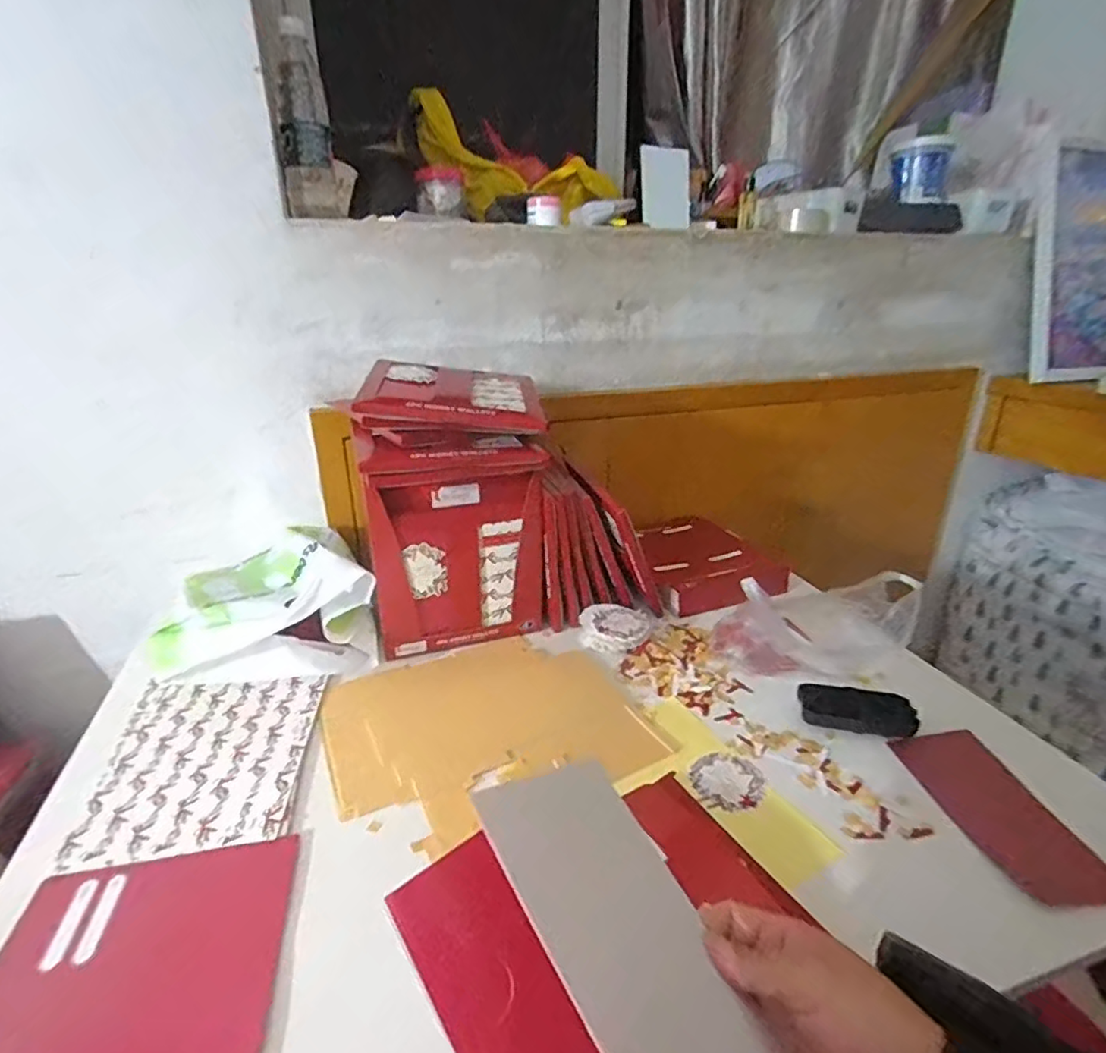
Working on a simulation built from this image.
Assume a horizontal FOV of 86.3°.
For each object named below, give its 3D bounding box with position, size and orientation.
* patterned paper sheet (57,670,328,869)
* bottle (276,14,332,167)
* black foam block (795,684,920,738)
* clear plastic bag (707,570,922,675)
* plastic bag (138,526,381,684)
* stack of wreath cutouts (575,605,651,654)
[{"bbox_3d":[-0.340,0.222,0.579,0.194,0.006,0.217,-3,24,-8],"label":"patterned paper sheet"},{"bbox_3d":[-0.335,-0.565,0.776,0.065,0.156,0.078,-9,24,-19],"label":"bottle"},{"bbox_3d":[0.320,0.197,0.624,0.110,0.027,0.050,3,23,10],"label":"black foam block"},{"bbox_3d":[0.318,0.107,0.720,0.225,0.120,0.111,0,22,3],"label":"clear plastic bag"},{"bbox_3d":[-0.350,0.084,0.748,0.236,0.095,0.251,-6,23,-13],"label":"plastic bag"},{"bbox_3d":[0.079,0.134,0.761,0.088,0.036,0.070,3,23,9],"label":"stack of wreath cutouts"}]

